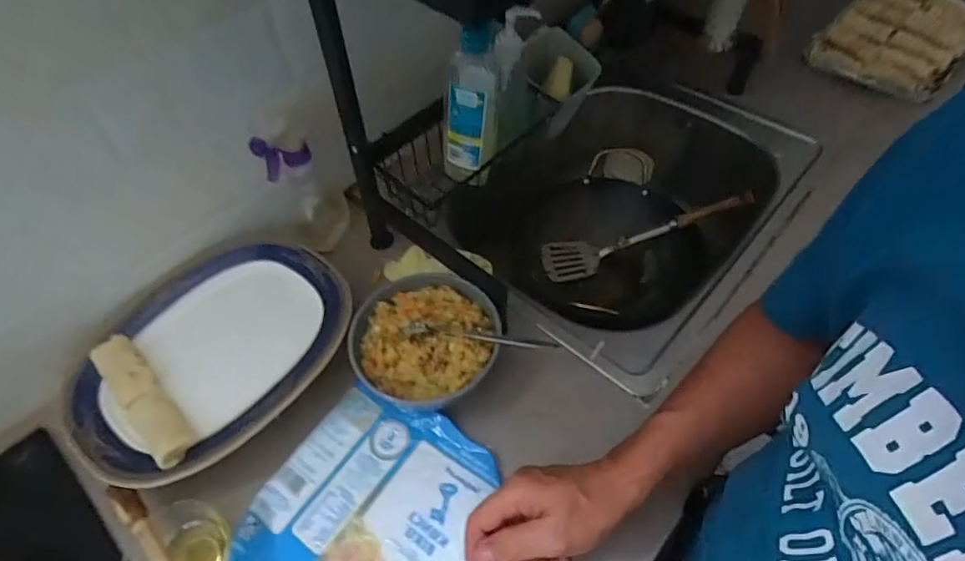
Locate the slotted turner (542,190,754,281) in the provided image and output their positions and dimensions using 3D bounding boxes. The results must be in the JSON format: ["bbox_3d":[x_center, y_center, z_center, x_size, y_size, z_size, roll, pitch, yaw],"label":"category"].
[{"bbox_3d":[0.272,-0.080,0.898,0.346,0.049,0.077,-19,52,14],"label":"slotted turner"}]

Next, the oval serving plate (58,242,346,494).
[{"bbox_3d":[-0.288,0.073,0.575,0.200,0.031,0.291,34,61,24],"label":"oval serving plate"}]

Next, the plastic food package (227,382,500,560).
[{"bbox_3d":[-0.114,0.234,0.513,0.212,0.016,0.240,13,55,11],"label":"plastic food package"}]

